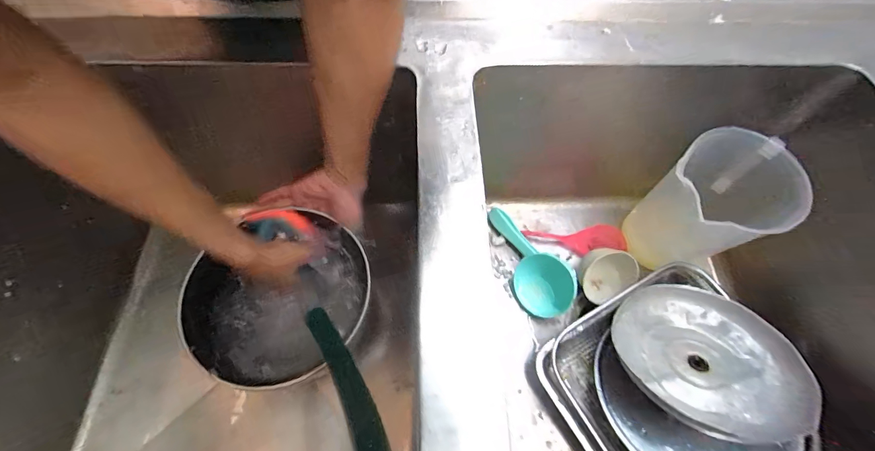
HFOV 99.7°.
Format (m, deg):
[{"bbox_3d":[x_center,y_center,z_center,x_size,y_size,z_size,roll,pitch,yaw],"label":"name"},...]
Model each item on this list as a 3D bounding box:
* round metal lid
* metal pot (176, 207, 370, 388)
[{"bbox_3d":[0.355,0.167,0.494,0.197,0.041,0.215,-7,41,6],"label":"round metal lid"},{"bbox_3d":[-0.207,0.096,0.501,0.224,0.104,0.195,-29,67,-16],"label":"metal pot"}]

